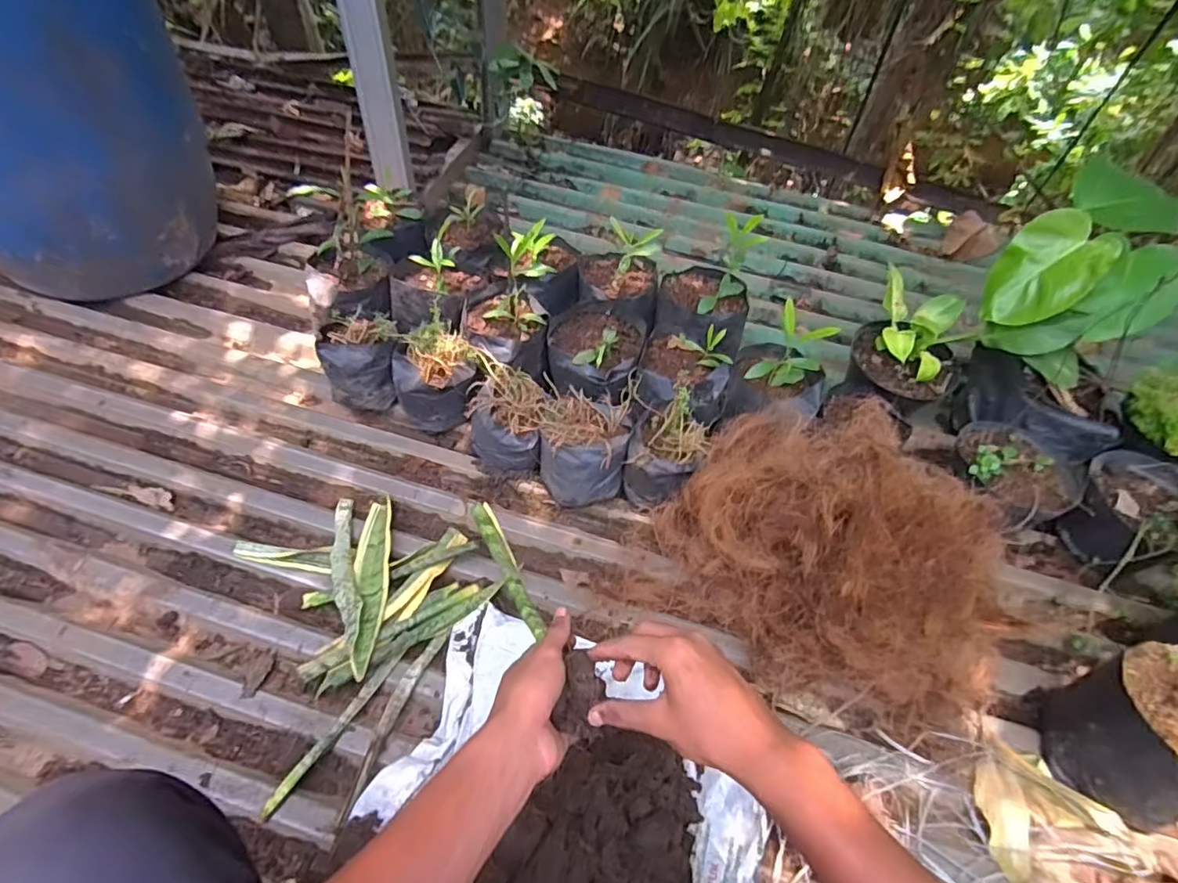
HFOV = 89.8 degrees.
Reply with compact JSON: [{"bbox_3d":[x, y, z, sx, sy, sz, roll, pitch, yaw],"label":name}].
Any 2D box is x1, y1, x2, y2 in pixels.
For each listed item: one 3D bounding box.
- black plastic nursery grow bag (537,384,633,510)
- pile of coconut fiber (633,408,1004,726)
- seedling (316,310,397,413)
[{"bbox_3d":[-0.008,0.006,0.908,0.132,0.115,0.155,5,55,-4],"label":"black plastic nursery grow bag"},{"bbox_3d":[0.326,0.137,0.755,0.428,0.222,0.315,30,57,13],"label":"pile of coconut fiber"},{"bbox_3d":[-0.375,-0.125,0.985,0.115,0.135,0.115,2,55,-6],"label":"seedling"}]

